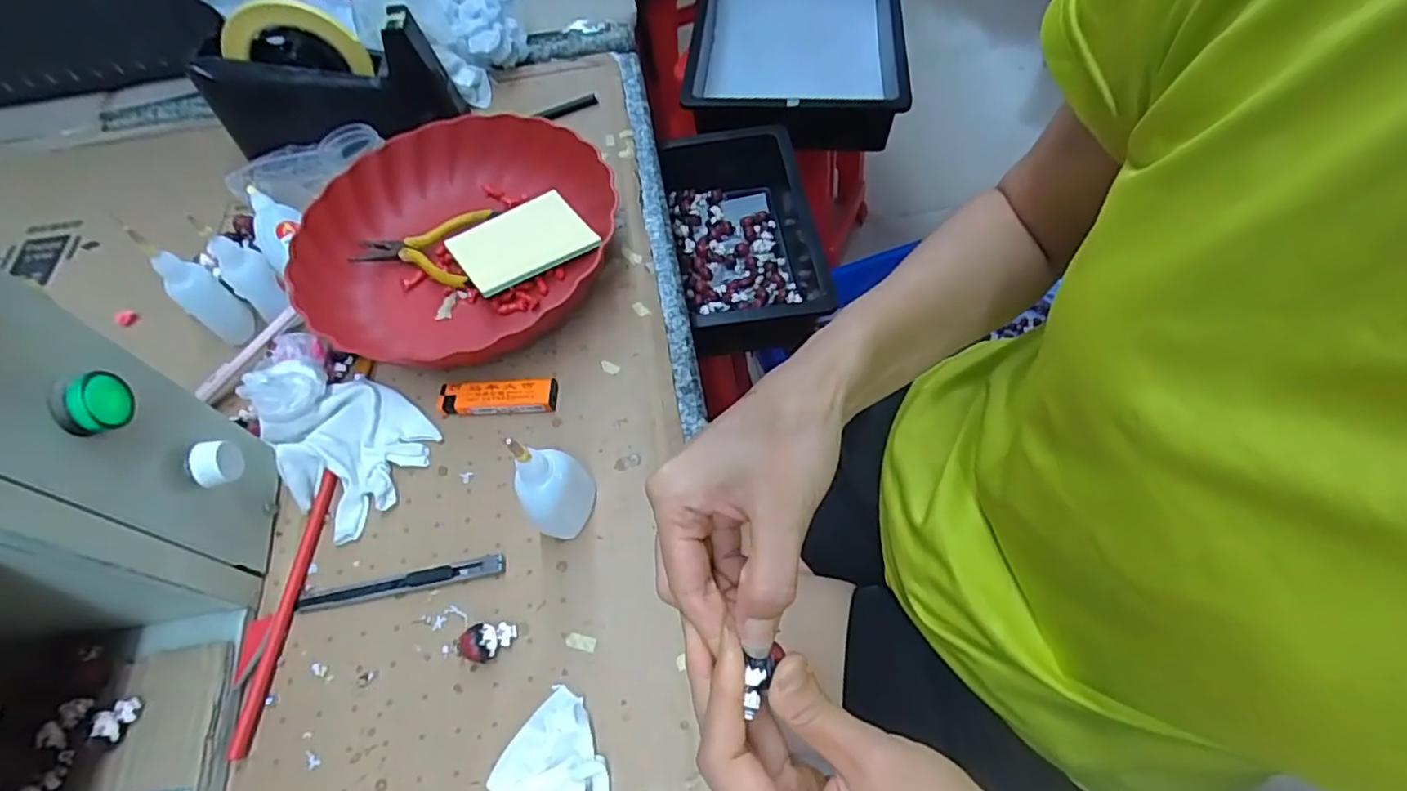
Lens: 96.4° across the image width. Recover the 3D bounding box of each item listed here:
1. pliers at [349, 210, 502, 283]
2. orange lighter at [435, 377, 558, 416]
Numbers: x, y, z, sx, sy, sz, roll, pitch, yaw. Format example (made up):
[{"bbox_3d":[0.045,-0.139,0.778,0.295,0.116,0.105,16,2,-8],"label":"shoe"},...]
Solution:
[{"bbox_3d":[-0.230,-0.124,0.510,0.110,0.014,0.079,4,60,7],"label":"pliers"},{"bbox_3d":[-0.142,0.000,0.434,0.080,0.013,0.022,0,60,0],"label":"orange lighter"}]

